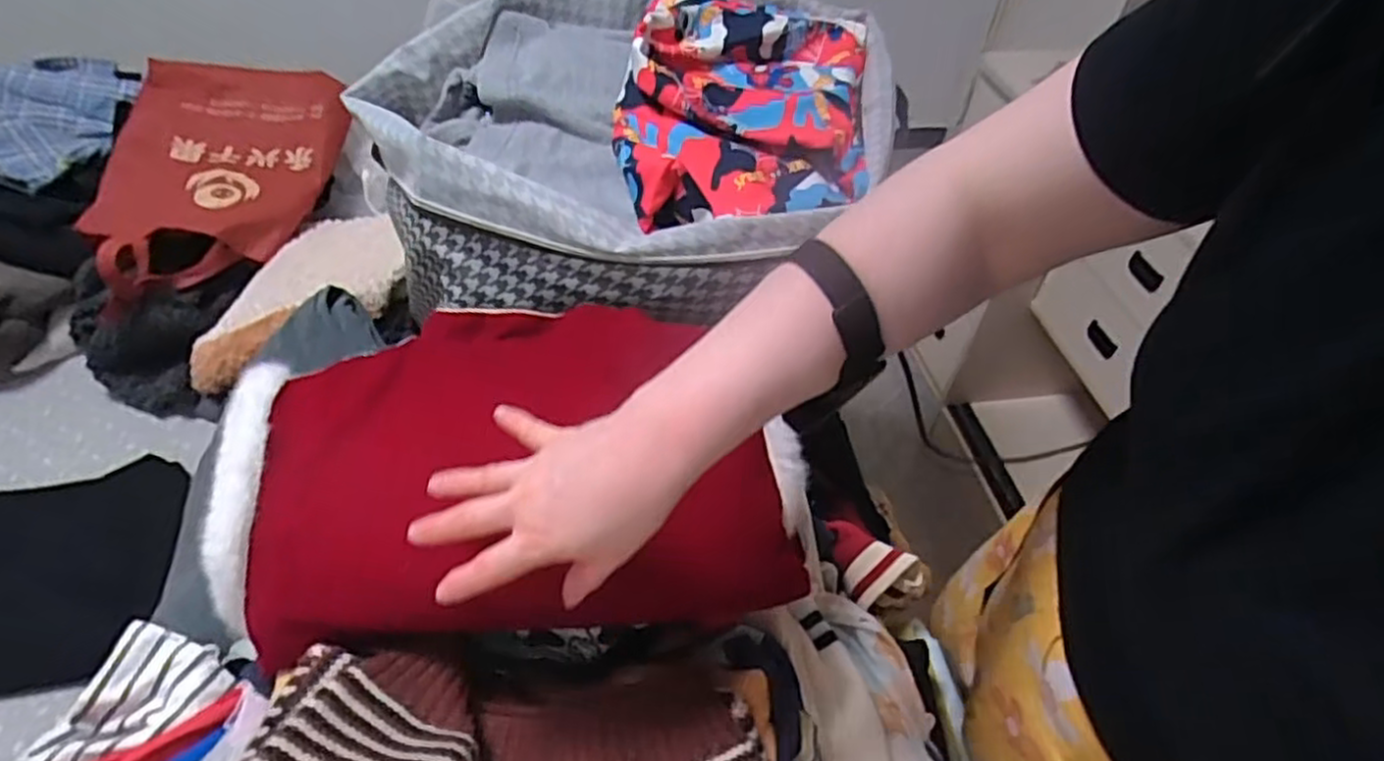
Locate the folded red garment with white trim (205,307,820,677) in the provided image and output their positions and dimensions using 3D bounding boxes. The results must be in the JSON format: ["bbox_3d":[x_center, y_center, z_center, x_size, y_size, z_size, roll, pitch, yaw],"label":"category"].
[{"bbox_3d":[-0.121,0.052,0.538,0.397,0.134,0.219,-1,48,-6],"label":"folded red garment with white trim"}]

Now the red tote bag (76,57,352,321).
[{"bbox_3d":[-0.746,-0.320,1.178,0.310,0.092,0.503,4,61,-14],"label":"red tote bag"}]

